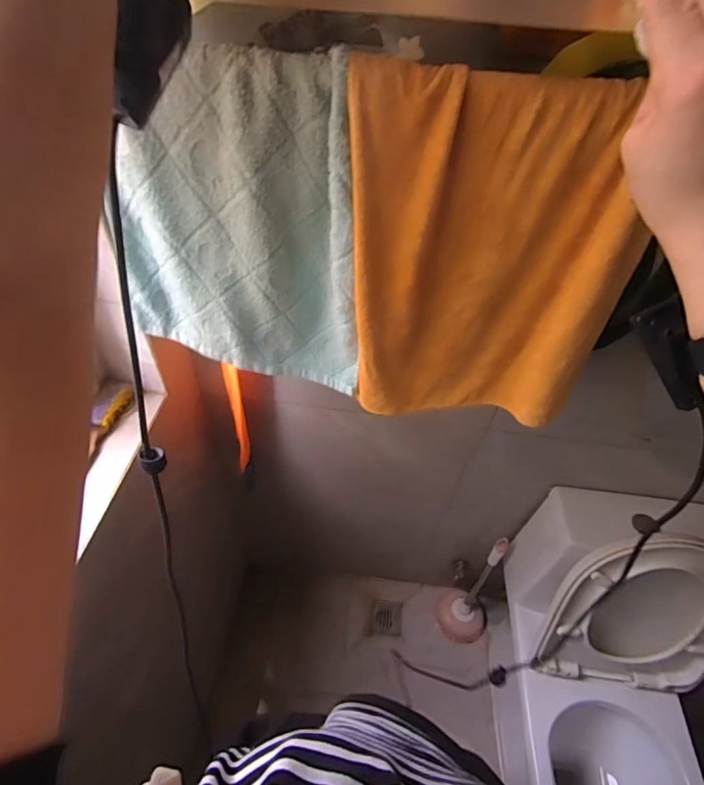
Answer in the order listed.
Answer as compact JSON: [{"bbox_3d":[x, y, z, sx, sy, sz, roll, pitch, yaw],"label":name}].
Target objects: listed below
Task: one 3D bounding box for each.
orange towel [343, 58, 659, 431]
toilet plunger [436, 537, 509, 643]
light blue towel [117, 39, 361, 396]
[{"bbox_3d":[0.129,-0.105,0.457,0.268,0.361,0.047,8,48,3],"label":"orange towel"},{"bbox_3d":[0.376,0.597,1.303,0.147,0.505,0.158,-32,58,-28],"label":"toilet plunger"},{"bbox_3d":[-0.122,-0.154,0.476,0.270,0.344,0.047,10,49,4],"label":"light blue towel"}]

